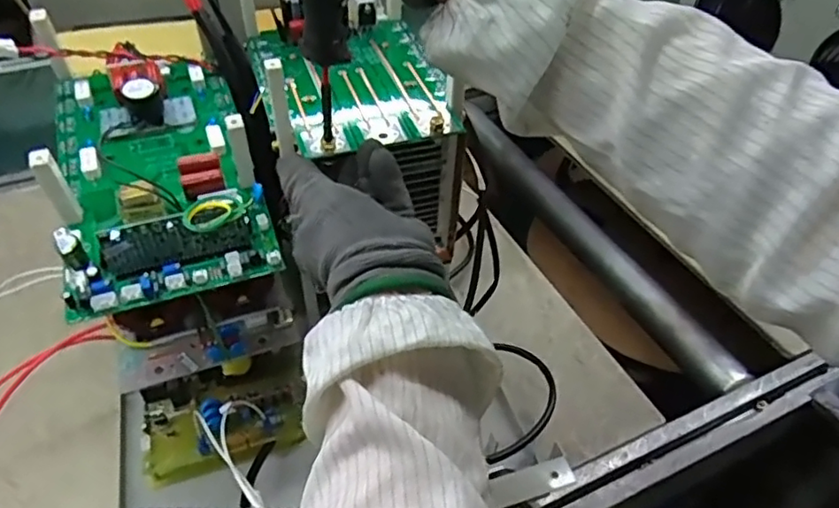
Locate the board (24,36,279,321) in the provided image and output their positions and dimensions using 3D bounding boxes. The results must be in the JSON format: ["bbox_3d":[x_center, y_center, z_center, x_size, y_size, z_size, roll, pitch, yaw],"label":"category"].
[{"bbox_3d":[-0.178,-0.063,0.410,0.126,0.054,0.216,-14,46,-16],"label":"board"}]

